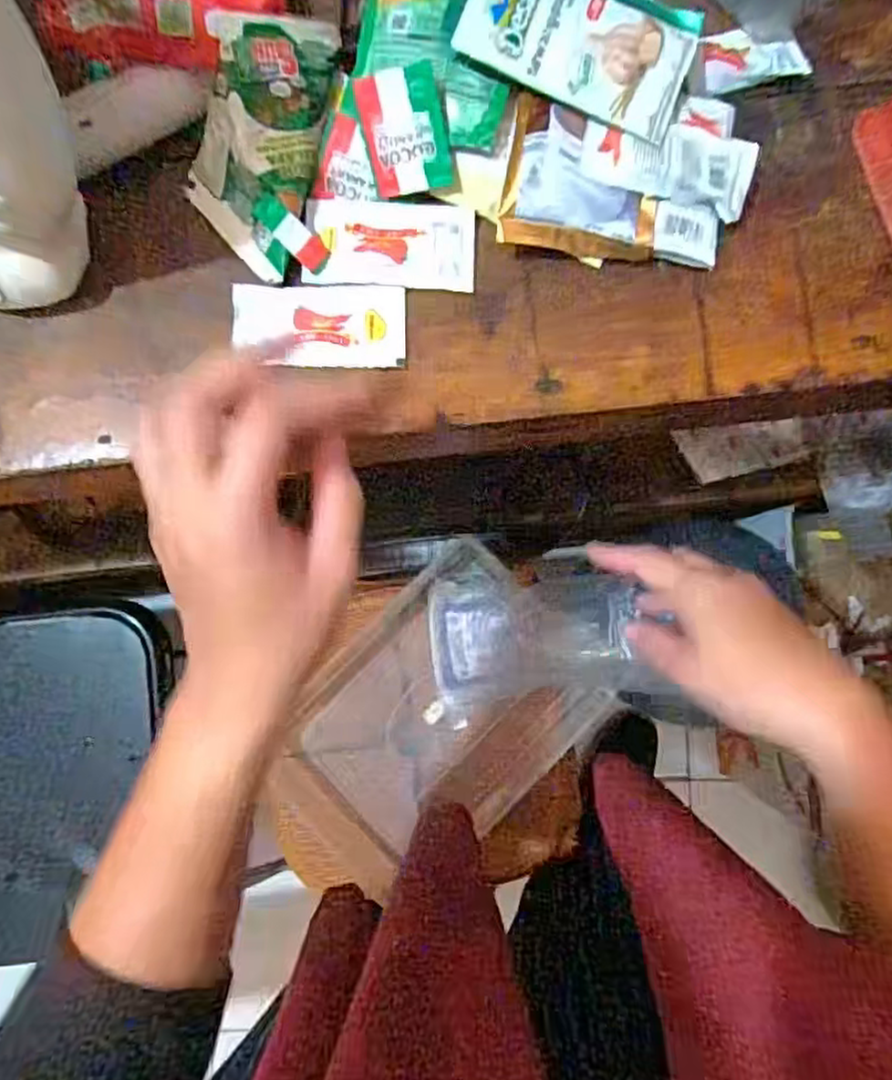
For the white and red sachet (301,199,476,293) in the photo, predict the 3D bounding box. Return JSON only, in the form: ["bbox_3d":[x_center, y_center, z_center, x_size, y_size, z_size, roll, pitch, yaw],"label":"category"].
[{"bbox_3d":[-0.026,-0.137,0.315,0.077,0.007,0.040,1,85,0],"label":"white and red sachet"}]

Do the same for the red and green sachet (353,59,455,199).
[{"bbox_3d":[-0.018,-0.179,0.300,0.036,0.004,0.047,-6,118,12],"label":"red and green sachet"}]

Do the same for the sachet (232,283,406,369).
[{"bbox_3d":[-0.058,-0.097,0.311,0.077,0.008,0.038,0,85,0],"label":"sachet"}]

